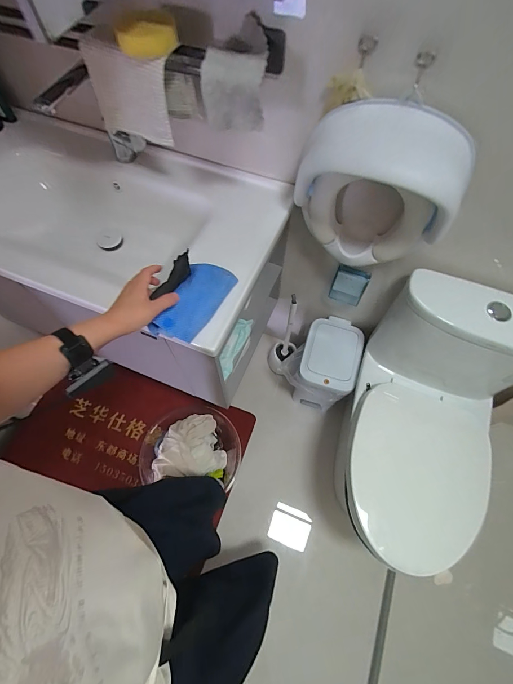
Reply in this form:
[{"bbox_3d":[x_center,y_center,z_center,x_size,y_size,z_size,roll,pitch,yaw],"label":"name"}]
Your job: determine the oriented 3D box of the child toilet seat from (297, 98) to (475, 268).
[{"bbox_3d":[0.242,-0.302,0.666,0.300,0.321,0.099,26,66,11],"label":"child toilet seat"}]

